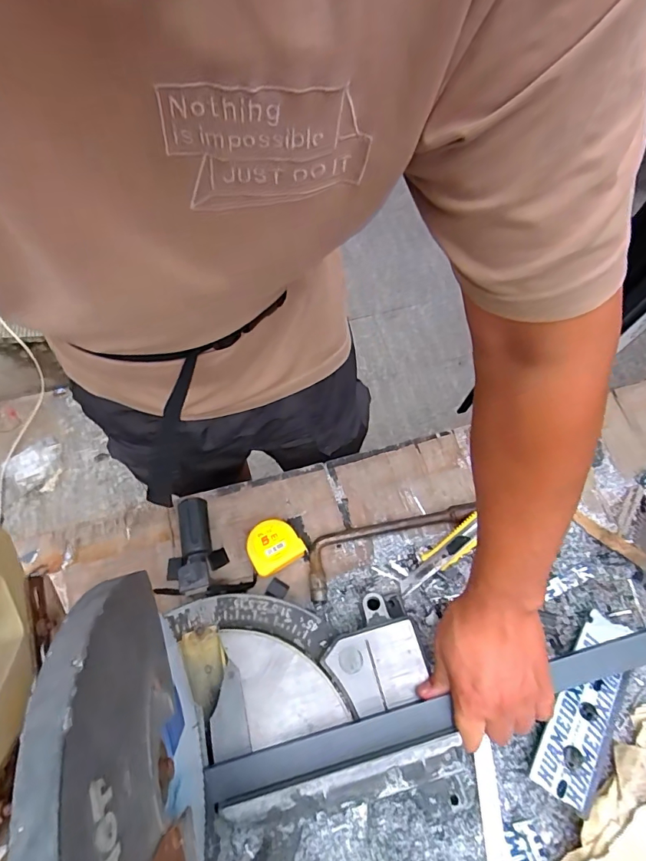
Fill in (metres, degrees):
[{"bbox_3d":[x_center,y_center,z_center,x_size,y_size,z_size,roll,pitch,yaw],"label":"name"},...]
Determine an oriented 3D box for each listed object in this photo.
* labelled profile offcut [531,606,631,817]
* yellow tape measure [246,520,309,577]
[{"bbox_3d":[0.305,0.313,0.507,0.067,0.036,0.204,32,67,18],"label":"labelled profile offcut"},{"bbox_3d":[-0.068,0.158,0.607,0.070,0.033,0.066,-29,64,-14],"label":"yellow tape measure"}]

